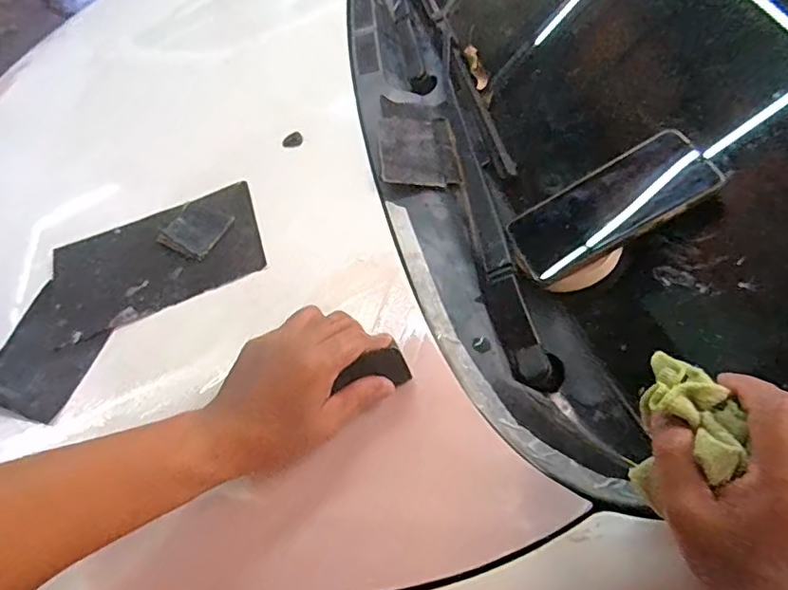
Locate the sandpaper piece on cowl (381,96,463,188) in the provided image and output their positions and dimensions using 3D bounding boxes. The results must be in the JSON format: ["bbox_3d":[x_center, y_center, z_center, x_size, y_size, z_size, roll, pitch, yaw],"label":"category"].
[{"bbox_3d":[0.029,-0.178,0.626,0.088,0.009,0.162,9,48,-11],"label":"sandpaper piece on cowl"}]

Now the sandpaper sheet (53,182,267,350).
[{"bbox_3d":[-0.252,-0.038,0.574,0.222,0.005,0.141,-22,54,-2],"label":"sandpaper sheet"}]

